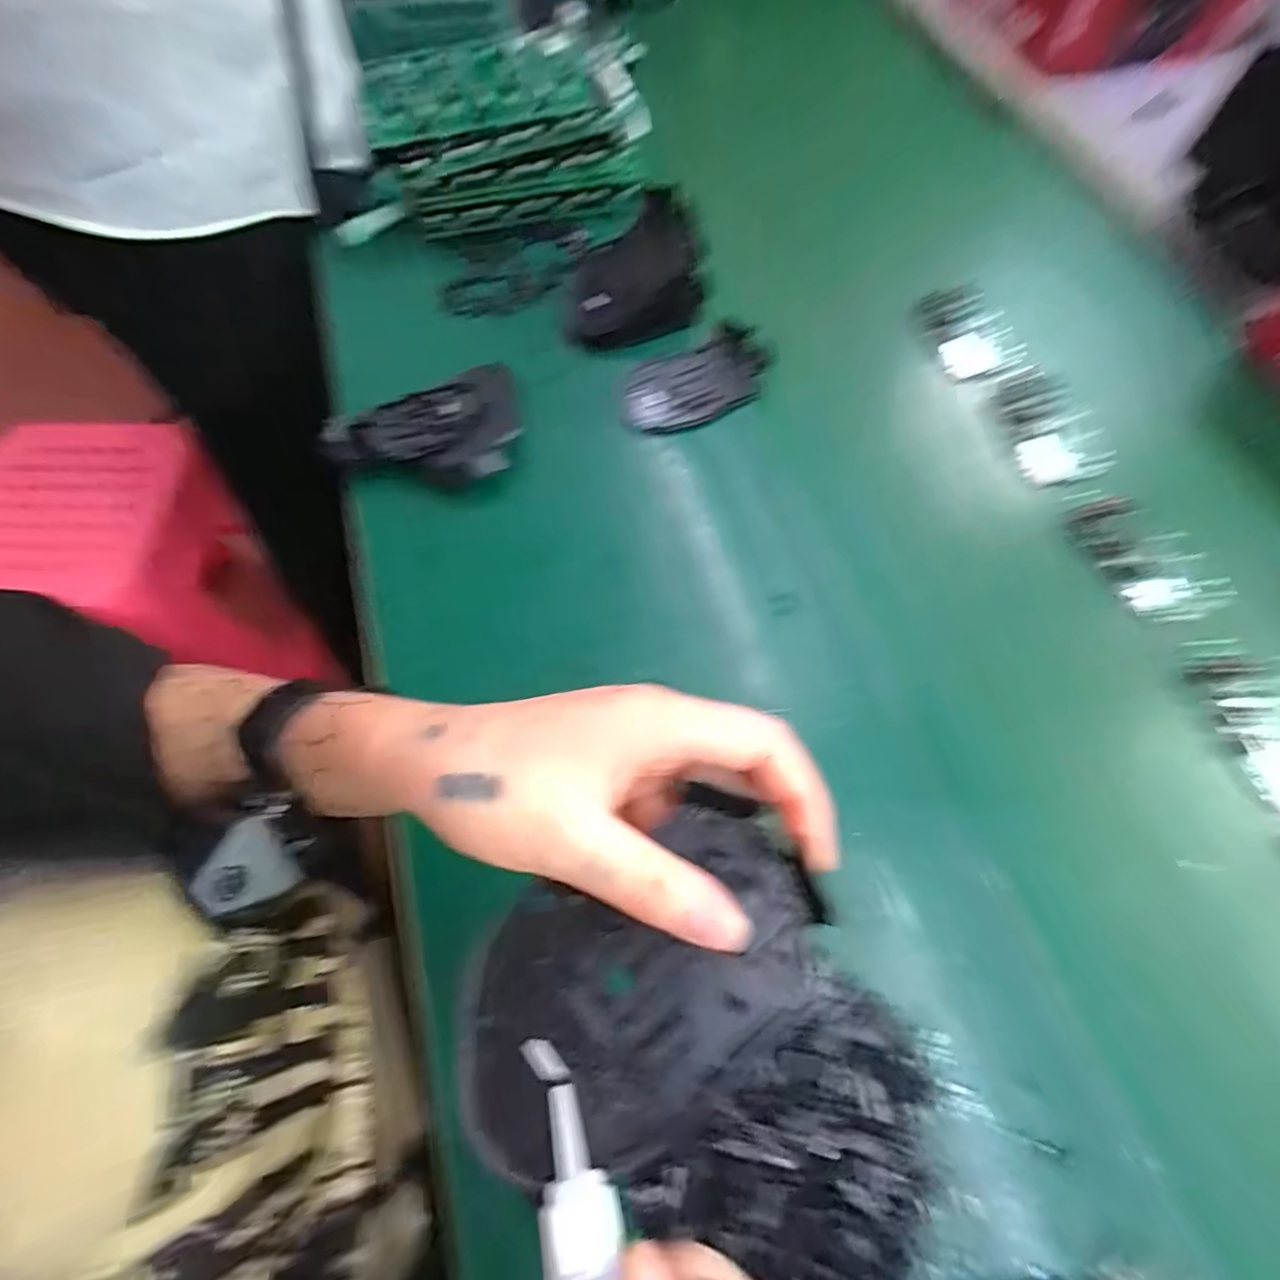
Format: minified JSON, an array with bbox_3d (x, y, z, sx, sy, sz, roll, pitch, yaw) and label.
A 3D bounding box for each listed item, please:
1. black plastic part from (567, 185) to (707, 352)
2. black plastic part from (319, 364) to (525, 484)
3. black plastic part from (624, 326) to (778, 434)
[{"bbox_3d":[-0.002,-0.281,0.444,0.109,0.058,0.093,-9,67,-3],"label":"black plastic part"},{"bbox_3d":[-0.156,-0.148,0.417,0.142,0.029,0.100,-16,67,-6],"label":"black plastic part"},{"bbox_3d":[0.046,-0.193,0.430,0.126,0.014,0.070,-24,68,-9],"label":"black plastic part"}]

